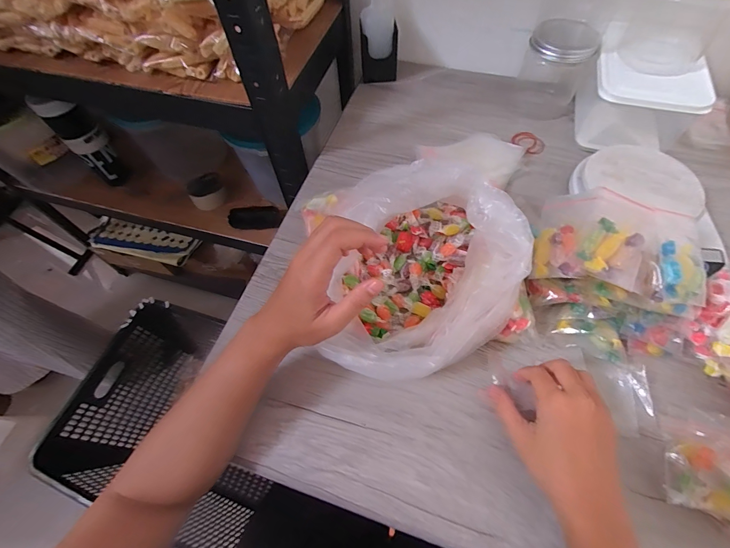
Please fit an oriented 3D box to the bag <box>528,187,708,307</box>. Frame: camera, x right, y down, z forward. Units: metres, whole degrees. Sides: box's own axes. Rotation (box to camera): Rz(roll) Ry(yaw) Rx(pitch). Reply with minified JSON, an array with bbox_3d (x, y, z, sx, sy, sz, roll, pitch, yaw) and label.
[{"bbox_3d":[0.244,-0.023,0.328,0.144,0.055,0.091,19,63,14],"label":"bag"}]

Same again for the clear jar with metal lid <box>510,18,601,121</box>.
[{"bbox_3d":[0.277,-0.306,0.509,0.090,0.102,0.093,23,65,16],"label":"clear jar with metal lid"}]

